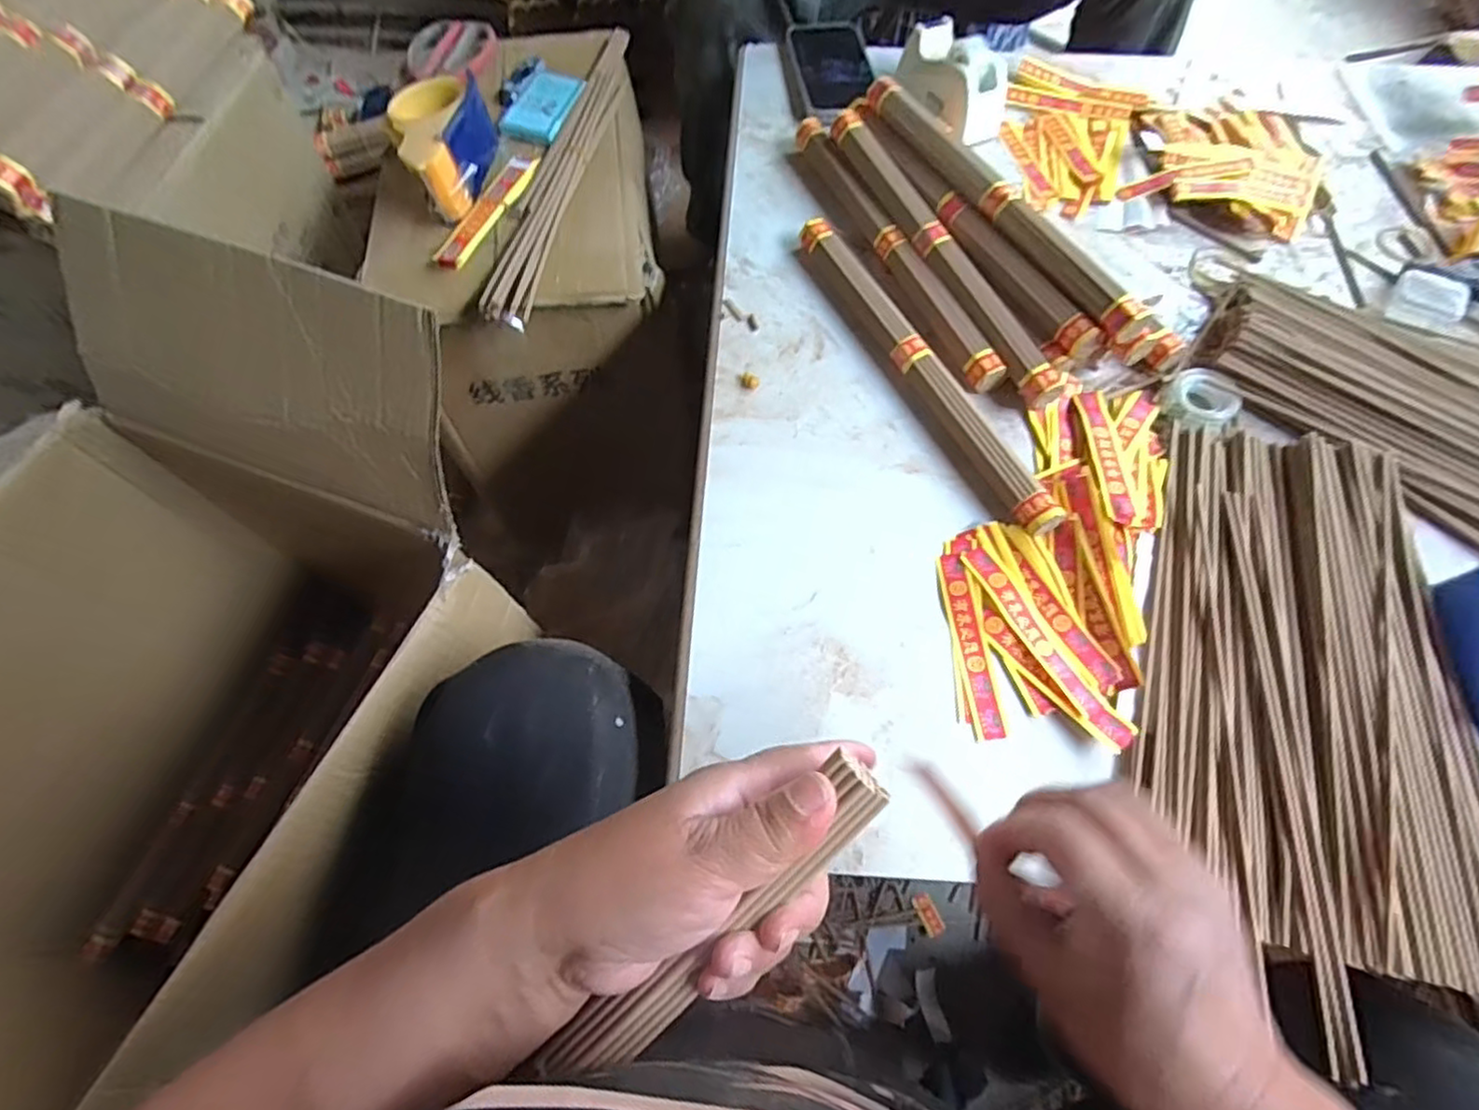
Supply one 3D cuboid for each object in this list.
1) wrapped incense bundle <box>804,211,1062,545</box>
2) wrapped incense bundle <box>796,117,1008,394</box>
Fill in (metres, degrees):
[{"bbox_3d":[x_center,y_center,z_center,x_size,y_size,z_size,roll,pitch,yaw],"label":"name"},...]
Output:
[{"bbox_3d":[0.136,-0.146,0.507,0.033,0.022,0.312,-24,66,-11],"label":"wrapped incense bundle"},{"bbox_3d":[0.124,-0.260,0.559,0.023,0.022,0.317,-21,66,-10],"label":"wrapped incense bundle"}]

